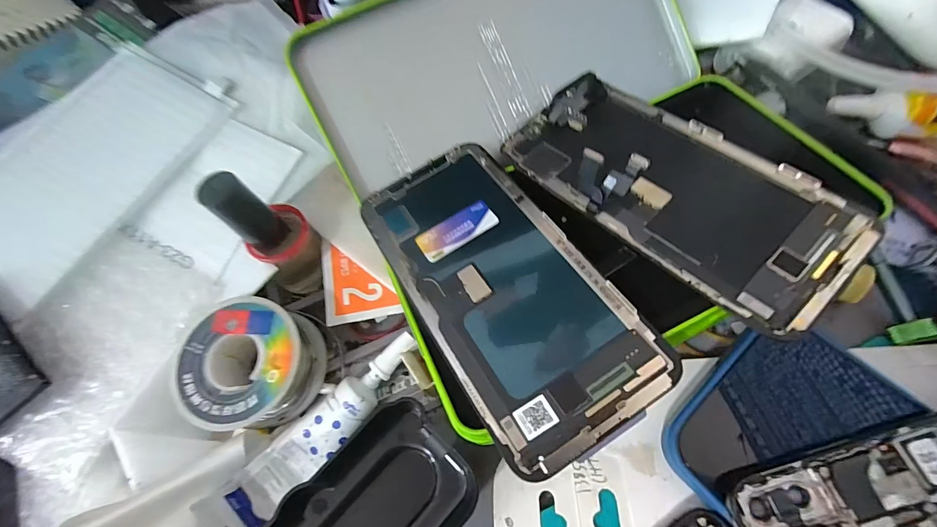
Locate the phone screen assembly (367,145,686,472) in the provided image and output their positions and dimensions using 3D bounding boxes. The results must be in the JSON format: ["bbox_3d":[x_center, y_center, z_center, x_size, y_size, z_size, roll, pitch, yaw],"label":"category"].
[{"bbox_3d":[0.011,0.005,0.163,0.066,0.004,0.139,-31,60,-8],"label":"phone screen assembly"}]

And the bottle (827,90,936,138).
[{"bbox_3d":[0.221,-0.074,0.196,0.069,0.021,0.017,14,64,20],"label":"bottle"}]

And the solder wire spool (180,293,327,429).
[{"bbox_3d":[-0.095,0.045,0.178,0.052,0.031,0.051,1,64,-2],"label":"solder wire spool"}]

